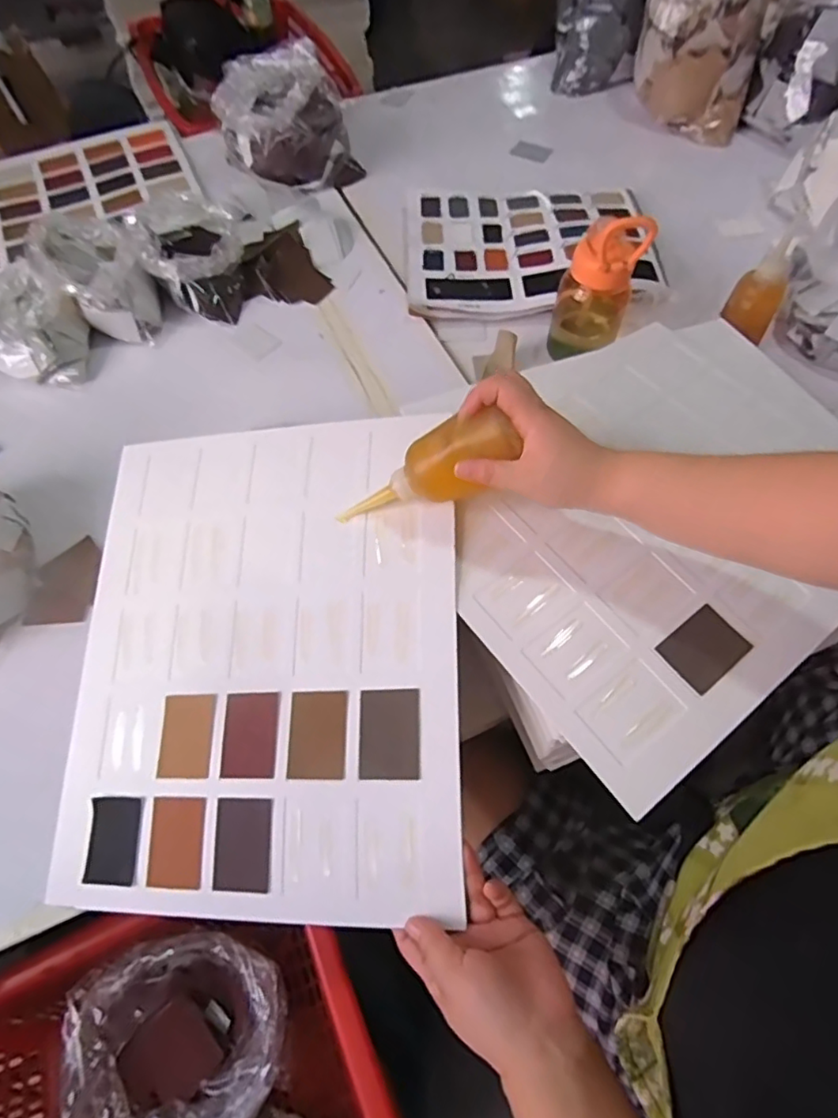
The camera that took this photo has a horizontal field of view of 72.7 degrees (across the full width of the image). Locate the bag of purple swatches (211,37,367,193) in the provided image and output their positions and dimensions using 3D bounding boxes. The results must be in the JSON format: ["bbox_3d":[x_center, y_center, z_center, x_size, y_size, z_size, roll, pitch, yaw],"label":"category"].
[{"bbox_3d":[-0.230,-0.760,0.968,0.212,0.141,0.262,-13,61,-5],"label":"bag of purple swatches"}]

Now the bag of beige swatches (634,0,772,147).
[{"bbox_3d":[0.497,-0.909,1.000,0.217,0.224,0.209,18,63,12],"label":"bag of beige swatches"}]

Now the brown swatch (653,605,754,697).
[{"bbox_3d":[0.227,0.070,0.452,0.068,0.009,0.047,-35,65,-15],"label":"brown swatch"}]

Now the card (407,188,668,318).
[{"bbox_3d":[0.166,-0.481,0.868,0.365,0.022,0.307,-1,60,3],"label":"card"}]

